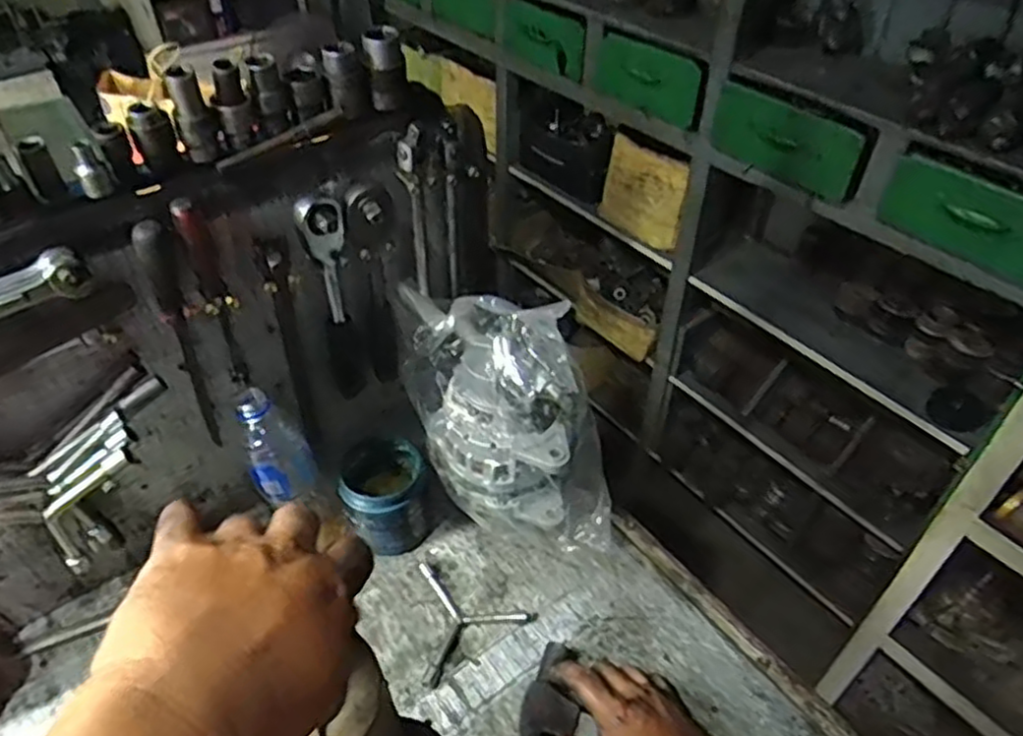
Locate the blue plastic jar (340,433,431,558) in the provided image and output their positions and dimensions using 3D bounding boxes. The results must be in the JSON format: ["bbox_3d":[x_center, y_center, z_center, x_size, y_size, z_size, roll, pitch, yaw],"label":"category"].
[{"bbox_3d":[-0.137,0.141,0.759,0.084,0.106,0.078,0,43,0],"label":"blue plastic jar"}]

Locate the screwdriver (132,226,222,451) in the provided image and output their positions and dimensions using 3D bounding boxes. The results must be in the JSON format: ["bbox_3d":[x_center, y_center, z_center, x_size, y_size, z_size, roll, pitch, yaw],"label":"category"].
[{"bbox_3d":[-0.286,-0.023,0.618,0.023,0.237,0.024,33,52,30],"label":"screwdriver"}]

